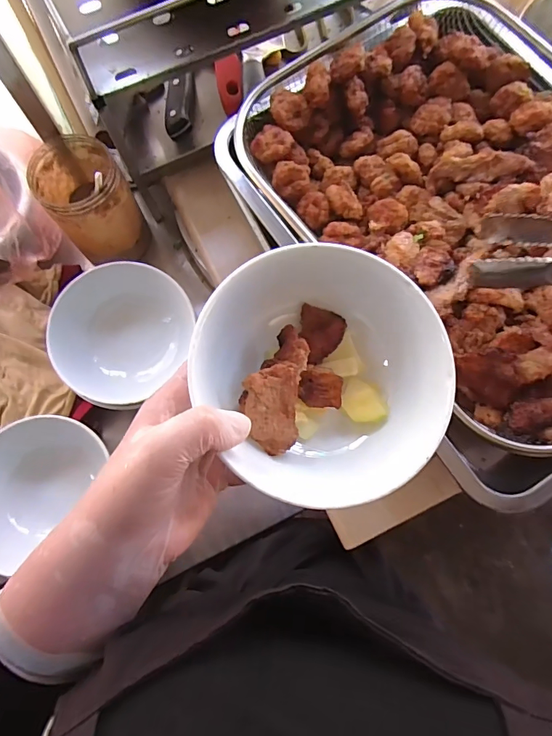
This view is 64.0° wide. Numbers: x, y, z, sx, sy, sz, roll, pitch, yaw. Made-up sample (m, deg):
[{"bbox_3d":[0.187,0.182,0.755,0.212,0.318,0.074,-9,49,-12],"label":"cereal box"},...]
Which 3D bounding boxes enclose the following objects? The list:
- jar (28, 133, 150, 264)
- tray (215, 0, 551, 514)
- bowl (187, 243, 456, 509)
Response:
[{"bbox_3d":[-0.207,-0.184,0.505,0.085,0.114,0.098,-38,77,-8],"label":"jar"},{"bbox_3d":[0.163,-0.119,0.360,0.281,0.075,0.385,-35,77,-8],"label":"tray"},{"bbox_3d":[0.028,0.004,0.265,0.140,0.063,0.144,0,75,1],"label":"bowl"}]

